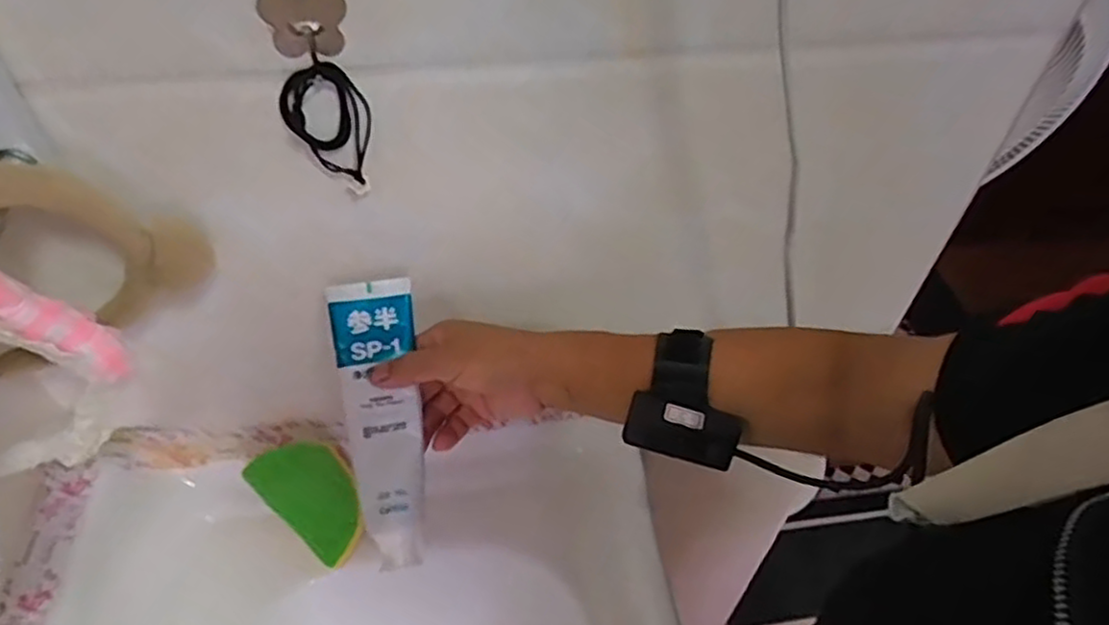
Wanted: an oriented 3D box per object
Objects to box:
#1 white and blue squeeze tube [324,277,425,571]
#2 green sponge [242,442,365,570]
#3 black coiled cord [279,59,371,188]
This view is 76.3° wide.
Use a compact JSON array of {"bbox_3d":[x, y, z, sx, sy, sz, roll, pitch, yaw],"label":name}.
[{"bbox_3d":[-0.117,0.073,0.486,0.055,0.023,0.193,-8,78,-10],"label":"white and blue squeeze tube"},{"bbox_3d":[-0.208,0.158,0.613,0.070,0.025,0.113,-39,86,-20],"label":"green sponge"},{"bbox_3d":[-0.136,-0.112,0.423,0.049,0.072,0.014,-6,48,-8],"label":"black coiled cord"}]

